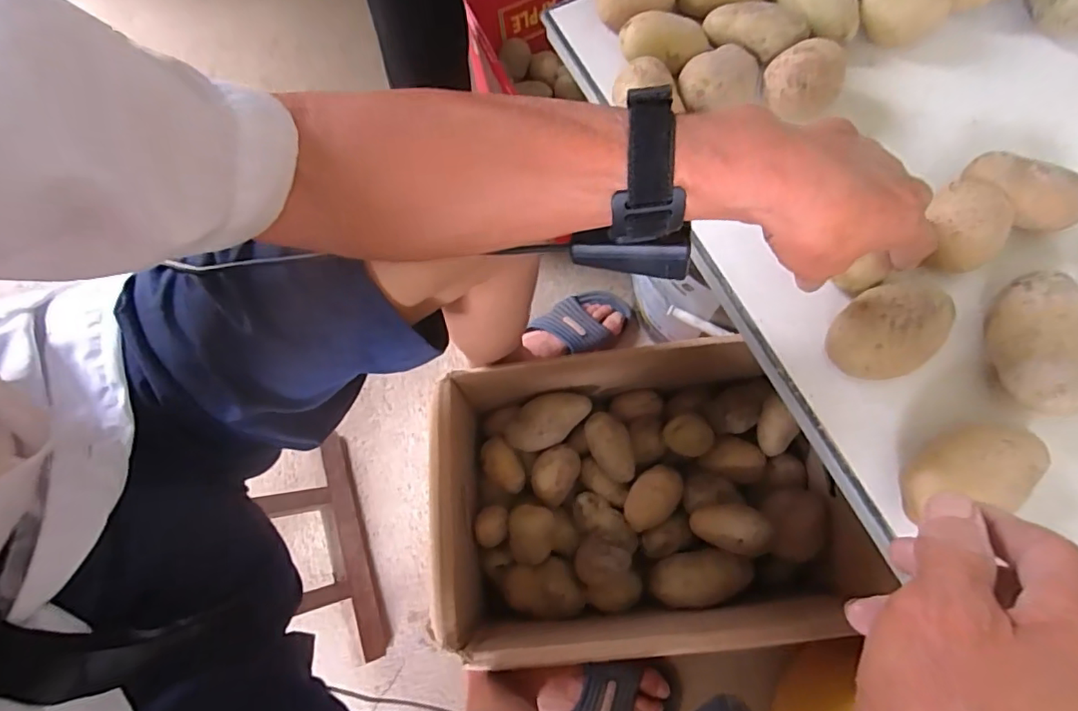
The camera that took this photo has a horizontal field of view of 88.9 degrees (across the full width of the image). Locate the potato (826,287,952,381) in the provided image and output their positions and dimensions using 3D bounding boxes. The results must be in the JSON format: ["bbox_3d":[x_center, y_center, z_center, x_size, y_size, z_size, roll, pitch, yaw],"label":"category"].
[{"bbox_3d":[0.233,-0.014,0.373,0.066,0.048,0.054,-37,76,-11],"label":"potato"}]

